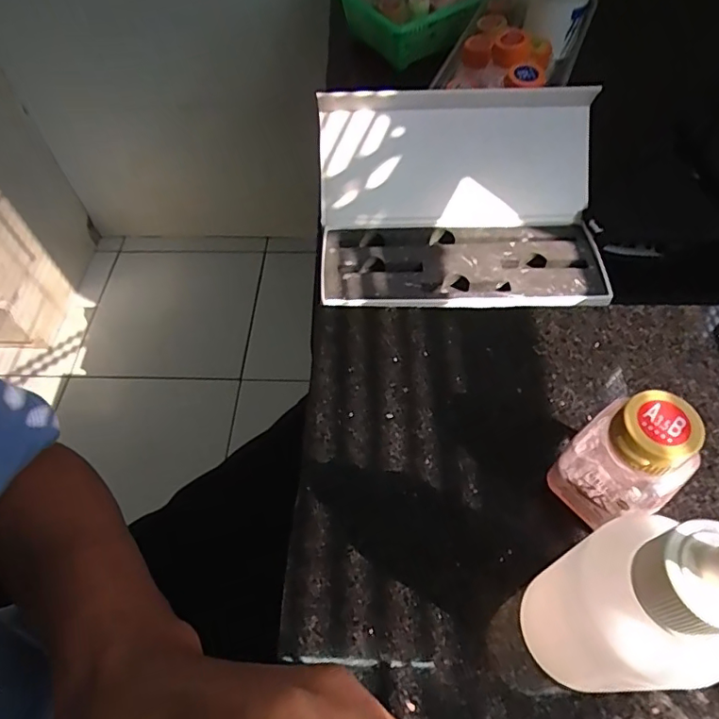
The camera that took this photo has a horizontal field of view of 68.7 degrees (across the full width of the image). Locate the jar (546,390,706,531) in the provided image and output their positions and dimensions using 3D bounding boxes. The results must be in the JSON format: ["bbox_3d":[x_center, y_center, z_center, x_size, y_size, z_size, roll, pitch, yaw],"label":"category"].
[{"bbox_3d":[0.111,0.047,0.225,0.037,0.071,0.039,-1,56,2],"label":"jar"}]

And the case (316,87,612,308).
[{"bbox_3d":[0.075,-0.123,0.395,0.208,0.078,0.150,-1,56,2],"label":"case"}]

